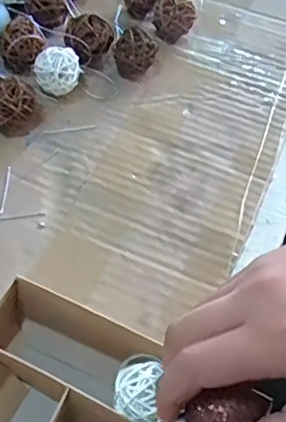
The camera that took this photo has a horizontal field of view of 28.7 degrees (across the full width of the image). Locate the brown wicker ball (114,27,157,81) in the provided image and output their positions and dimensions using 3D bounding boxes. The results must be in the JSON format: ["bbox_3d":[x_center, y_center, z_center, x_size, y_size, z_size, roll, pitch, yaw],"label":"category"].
[{"bbox_3d":[-0.006,-0.130,0.465,0.033,0.037,0.030,2,59,-3],"label":"brown wicker ball"}]

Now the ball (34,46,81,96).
[{"bbox_3d":[-0.068,-0.110,0.448,0.035,0.033,0.030,-3,59,-5],"label":"ball"}]

